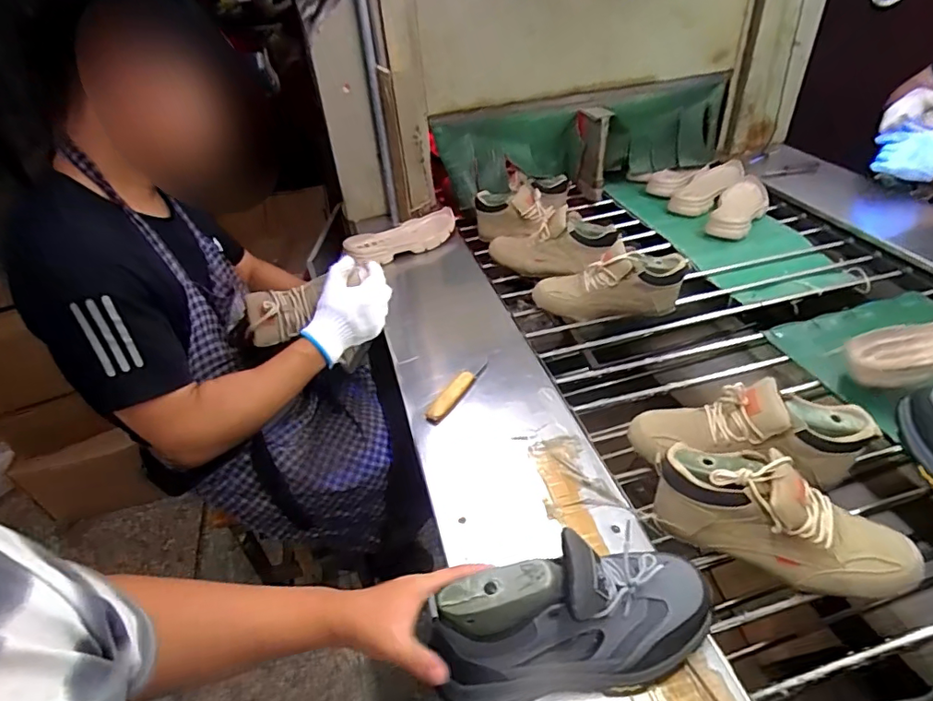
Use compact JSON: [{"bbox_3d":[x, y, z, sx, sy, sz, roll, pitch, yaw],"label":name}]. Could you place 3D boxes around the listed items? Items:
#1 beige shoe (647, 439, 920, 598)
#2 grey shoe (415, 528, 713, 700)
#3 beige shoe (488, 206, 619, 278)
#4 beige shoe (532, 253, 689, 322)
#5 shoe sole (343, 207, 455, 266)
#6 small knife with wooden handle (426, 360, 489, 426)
[{"bbox_3d":[0.361,0.191,0.605,0.262,0.116,0.088,7,41,18],"label":"beige shoe"},{"bbox_3d":[0.103,0.253,0.489,0.265,0.135,0.089,-10,39,-11],"label":"grey shoe"},{"bbox_3d":[0.179,-0.233,1.150,0.293,0.115,0.086,-2,33,33],"label":"beige shoe"},{"bbox_3d":[0.278,-0.120,1.029,0.287,0.141,0.091,-6,37,14],"label":"beige shoe"},{"bbox_3d":[-0.141,-0.268,1.242,0.122,0.052,0.294,23,48,33],"label":"shoe sole"},{"bbox_3d":[-0.012,0.057,0.841,0.026,0.020,0.150,18,46,29],"label":"small knife with wooden handle"}]

